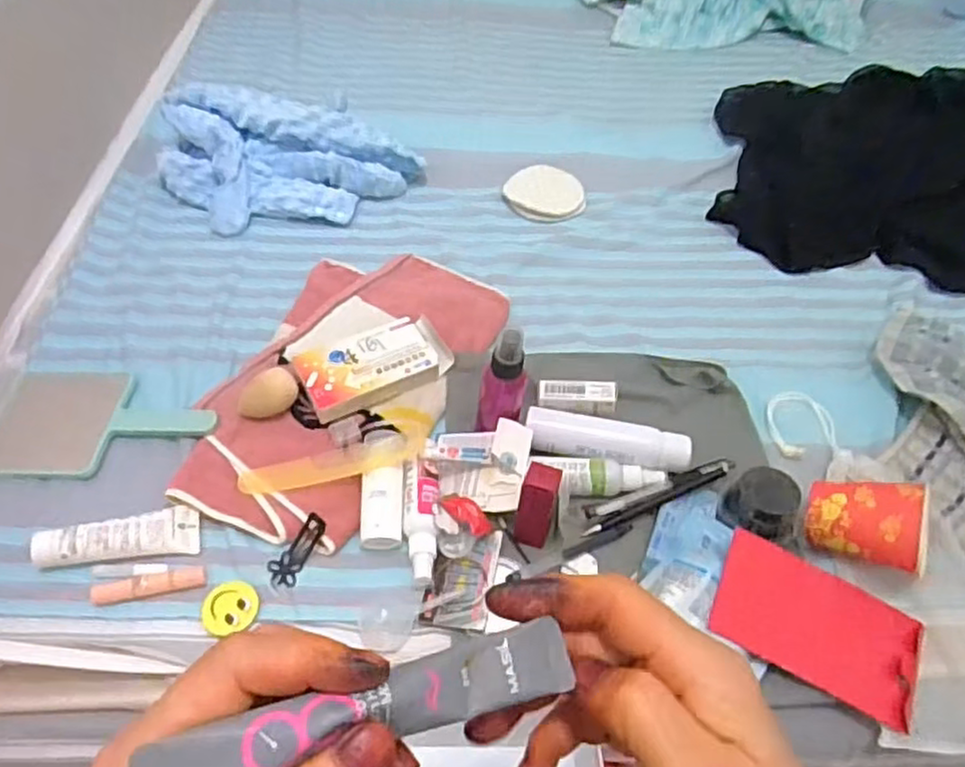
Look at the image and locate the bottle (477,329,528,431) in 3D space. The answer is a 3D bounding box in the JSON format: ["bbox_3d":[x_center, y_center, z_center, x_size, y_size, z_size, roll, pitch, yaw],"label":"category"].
[{"bbox_3d":[0.018,0.006,0.611,0.043,0.124,0.040,4,49,2],"label":"bottle"}]

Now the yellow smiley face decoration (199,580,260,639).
[{"bbox_3d":[-0.196,0.175,0.548,0.041,0.004,0.043,1,49,-1],"label":"yellow smiley face decoration"}]

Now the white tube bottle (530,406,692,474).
[{"bbox_3d":[0.113,0.055,0.638,0.147,0.027,0.041,7,49,5],"label":"white tube bottle"}]

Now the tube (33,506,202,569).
[{"bbox_3d":[-0.292,0.123,0.567,0.118,0.027,0.036,-8,50,-8],"label":"tube"}]

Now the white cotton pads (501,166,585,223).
[{"bbox_3d":[0.079,-0.236,0.877,0.091,0.011,0.091,-36,71,-18],"label":"white cotton pads"}]

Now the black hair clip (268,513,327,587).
[{"bbox_3d":[-0.148,0.135,0.572,0.025,0.013,0.061,29,79,22],"label":"black hair clip"}]

